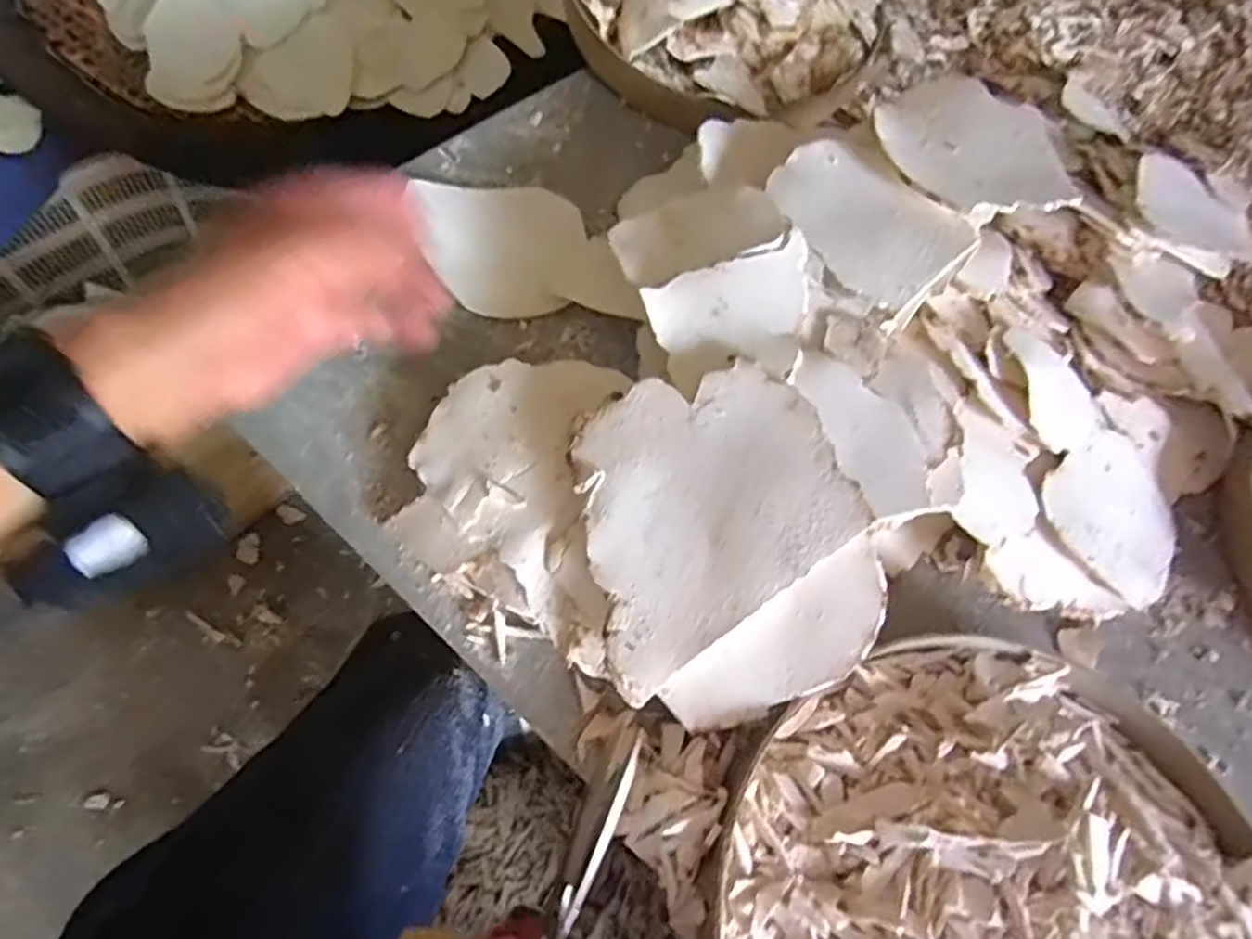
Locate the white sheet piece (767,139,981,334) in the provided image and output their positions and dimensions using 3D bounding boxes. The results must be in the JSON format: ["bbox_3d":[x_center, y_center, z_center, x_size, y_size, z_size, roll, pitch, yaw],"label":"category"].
[{"bbox_3d":[0.165,-0.173,0.534,0.142,0.019,0.104,38,69,15],"label":"white sheet piece"}]

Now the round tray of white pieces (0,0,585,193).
[{"bbox_3d":[-0.516,-0.783,1.090,0.797,0.172,0.748,3,63,-5],"label":"round tray of white pieces"}]

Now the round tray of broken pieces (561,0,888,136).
[{"bbox_3d":[0.085,-0.445,0.691,0.288,0.117,0.257,39,65,13],"label":"round tray of broken pieces"}]

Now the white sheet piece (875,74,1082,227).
[{"bbox_3d":[0.265,-0.257,0.577,0.140,0.016,0.168,8,62,-2],"label":"white sheet piece"}]

